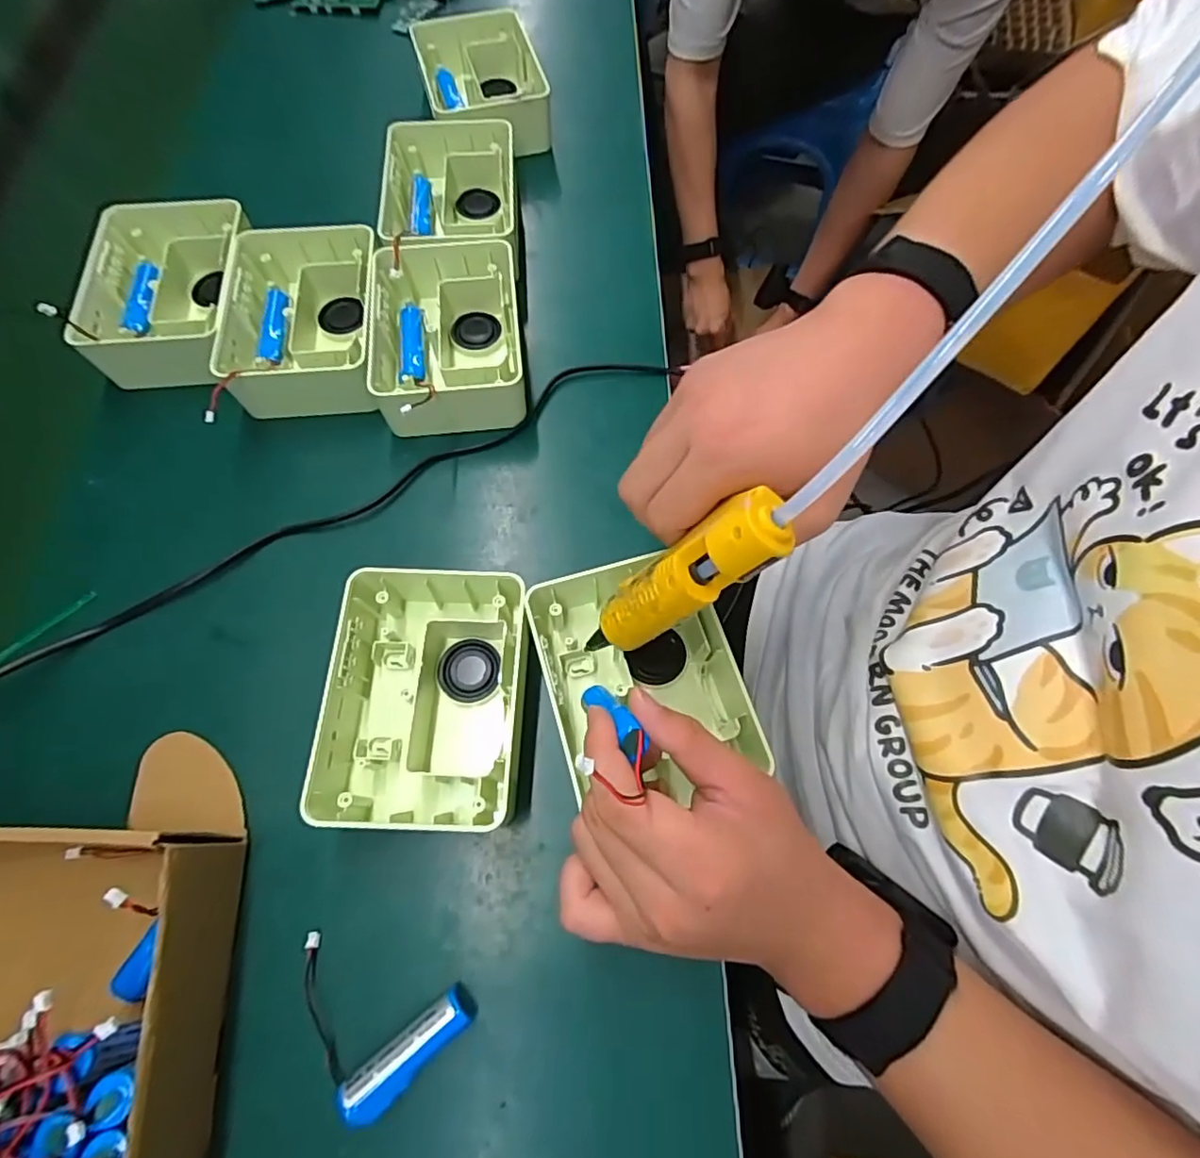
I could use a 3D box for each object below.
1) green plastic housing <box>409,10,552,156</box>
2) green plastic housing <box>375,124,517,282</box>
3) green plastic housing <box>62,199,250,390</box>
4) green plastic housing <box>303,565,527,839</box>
[{"bbox_3d":[-0.107,-0.461,0.558,0.115,0.049,0.149,-16,68,-5],"label":"green plastic housing"},{"bbox_3d":[-0.124,-0.318,0.501,0.117,0.045,0.148,-5,68,0],"label":"green plastic housing"},{"bbox_3d":[-0.330,-0.221,0.459,0.112,0.045,0.149,-3,68,1],"label":"green plastic housing"},{"bbox_3d":[-0.100,0.061,0.348,0.104,0.049,0.154,1,68,2],"label":"green plastic housing"}]

